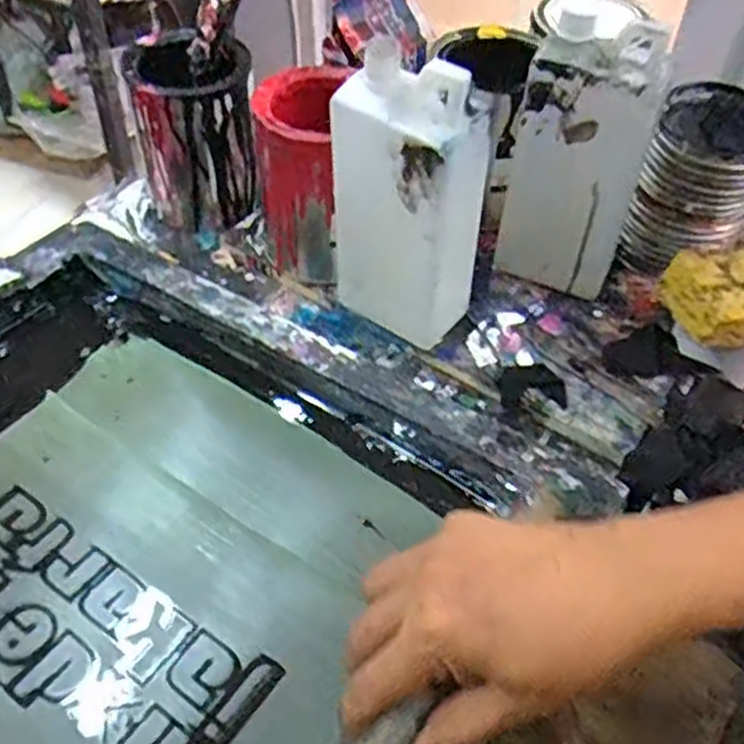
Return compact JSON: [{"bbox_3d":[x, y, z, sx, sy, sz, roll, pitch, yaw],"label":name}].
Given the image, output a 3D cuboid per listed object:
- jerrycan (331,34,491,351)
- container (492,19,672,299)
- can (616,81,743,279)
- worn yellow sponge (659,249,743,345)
[{"bbox_3d":[0.025,-0.121,0.562,0.106,0.213,0.067,32,55,23],"label":"jerrycan"},{"bbox_3d":[0.160,-0.161,0.606,0.103,0.200,0.064,15,50,11],"label":"container"},{"bbox_3d":[0.275,-0.160,0.655,0.091,0.129,0.096,20,51,15],"label":"can"},{"bbox_3d":[0.272,-0.056,0.572,0.096,0.030,0.077,-8,49,-9],"label":"worn yellow sponge"}]

